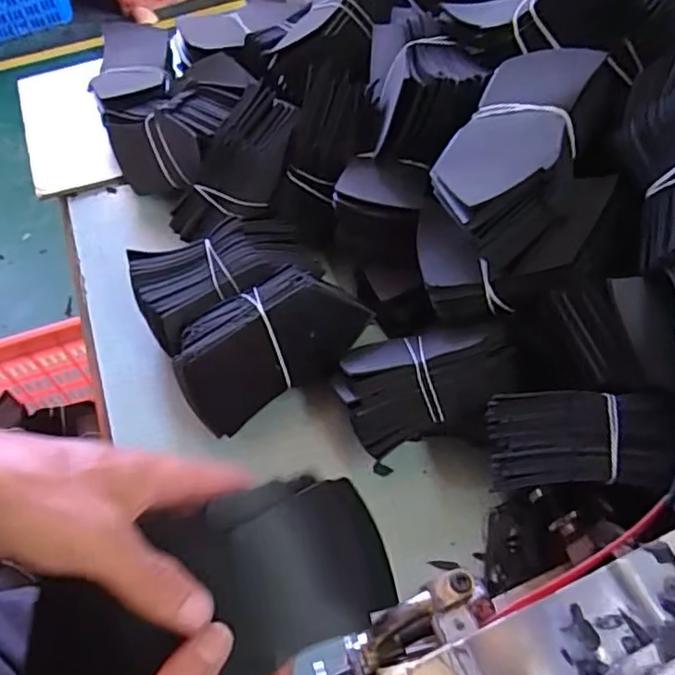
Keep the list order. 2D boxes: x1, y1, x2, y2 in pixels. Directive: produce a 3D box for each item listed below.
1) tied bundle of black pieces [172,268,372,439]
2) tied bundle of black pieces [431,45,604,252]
[{"bbox_3d":[-0.051,0.002,0.483,0.148,0.082,0.067,-29,28,-6],"label":"tied bundle of black pieces"},{"bbox_3d":[0.122,-0.121,0.423,0.092,0.060,0.146,8,65,39],"label":"tied bundle of black pieces"}]

